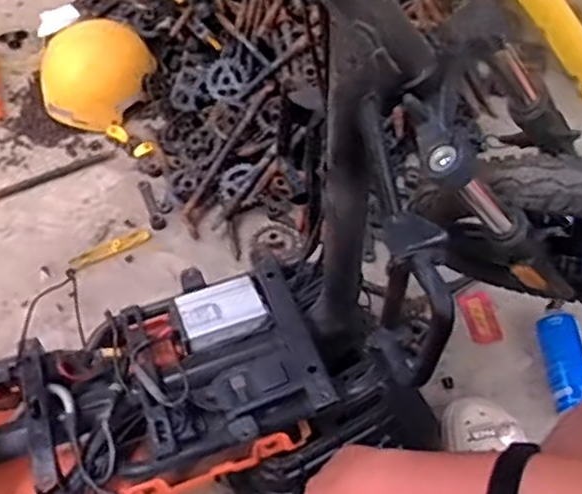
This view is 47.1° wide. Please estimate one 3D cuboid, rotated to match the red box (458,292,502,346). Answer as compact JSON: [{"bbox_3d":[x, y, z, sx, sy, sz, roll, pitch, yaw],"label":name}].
[{"bbox_3d":[0.319,0.117,1.126,0.049,0.019,0.099,-9,56,-3],"label":"red box"}]

